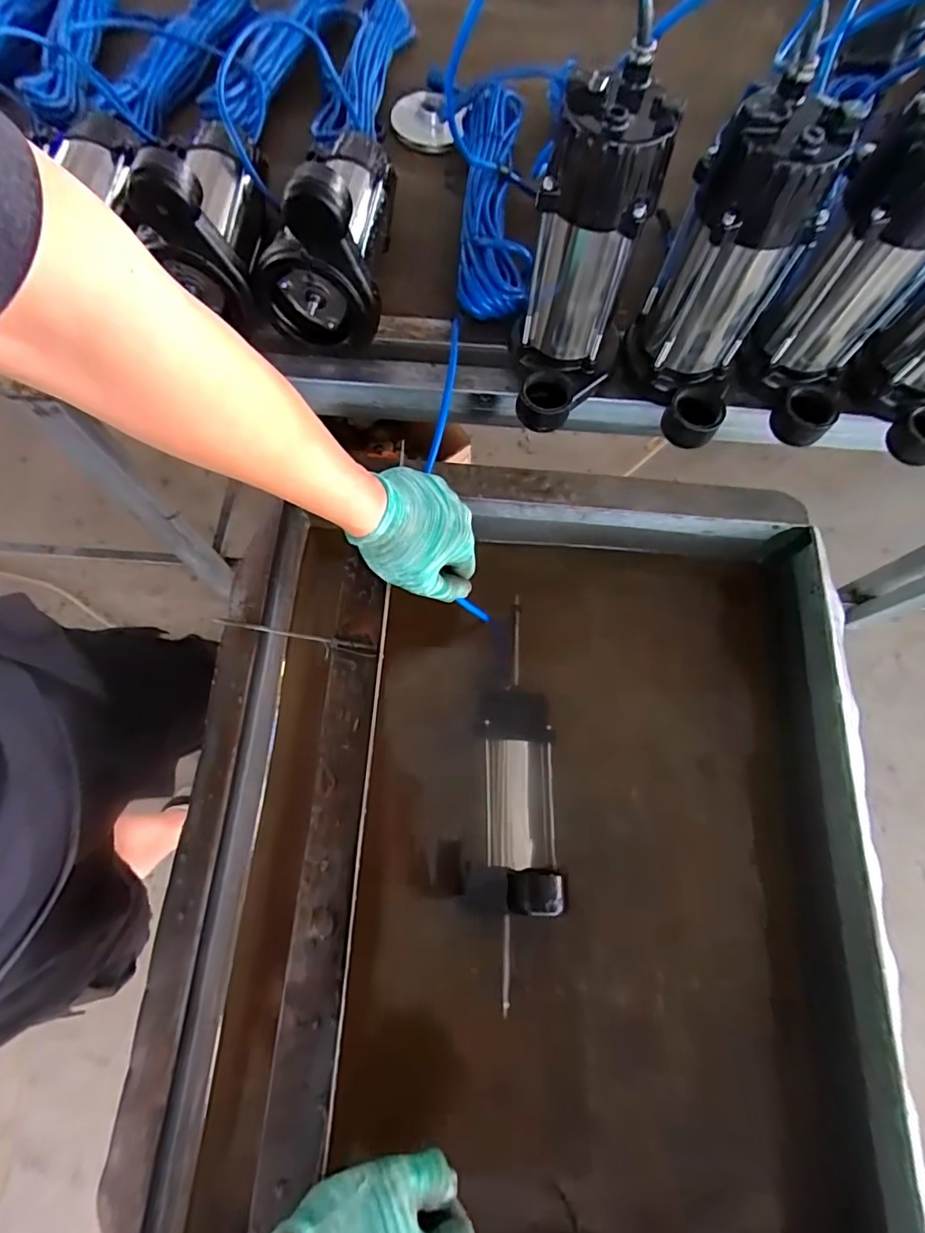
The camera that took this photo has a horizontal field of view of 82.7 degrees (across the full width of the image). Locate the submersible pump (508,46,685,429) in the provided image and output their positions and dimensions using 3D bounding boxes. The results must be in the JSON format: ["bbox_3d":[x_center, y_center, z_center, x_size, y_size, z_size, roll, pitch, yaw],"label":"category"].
[{"bbox_3d":[0.108,-0.301,0.473,0.102,0.228,0.153,7,71,0],"label":"submersible pump"}]

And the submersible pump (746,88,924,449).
[{"bbox_3d":[0.359,-0.296,0.475,0.118,0.226,0.113,38,74,10],"label":"submersible pump"}]

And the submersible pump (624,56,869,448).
[{"bbox_3d":[0.248,-0.292,0.473,0.097,0.222,0.155,-15,73,-7],"label":"submersible pump"}]

